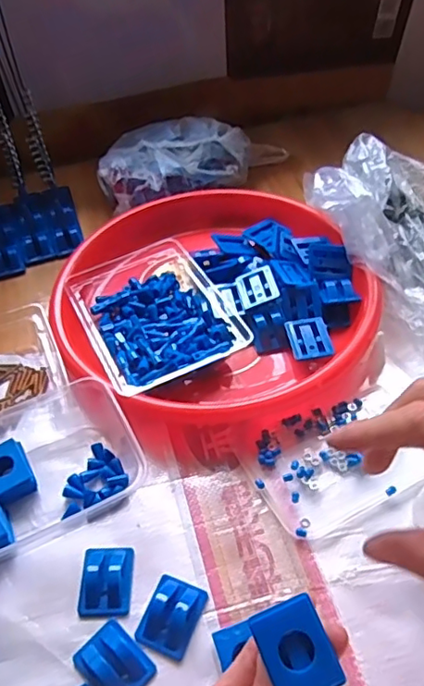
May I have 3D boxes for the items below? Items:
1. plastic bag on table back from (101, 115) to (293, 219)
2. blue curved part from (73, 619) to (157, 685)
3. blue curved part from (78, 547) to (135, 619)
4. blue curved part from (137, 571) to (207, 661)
[{"bbox_3d":[-0.024,-0.221,0.689,0.232,0.059,0.111,-25,51,-17],"label":"plastic bag on table back"},{"bbox_3d":[-0.060,0.194,0.350,0.044,0.012,0.034,35,59,30],"label":"blue curved part"},{"bbox_3d":[-0.071,0.159,0.385,0.035,0.008,0.045,-3,48,2],"label":"blue curved part"},{"bbox_3d":[-0.026,0.172,0.366,0.033,0.014,0.044,15,51,17],"label":"blue curved part"}]

